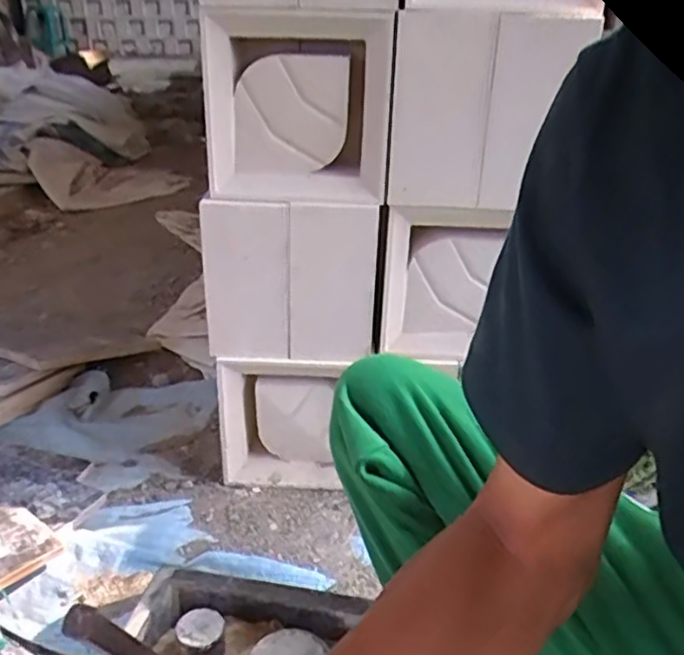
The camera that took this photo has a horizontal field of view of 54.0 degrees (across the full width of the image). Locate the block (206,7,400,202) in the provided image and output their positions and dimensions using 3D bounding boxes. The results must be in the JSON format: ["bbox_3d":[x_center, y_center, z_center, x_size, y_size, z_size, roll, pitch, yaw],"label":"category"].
[{"bbox_3d":[-0.049,-0.256,0.774,0.202,0.191,0.087,0,24,0],"label":"block"}]

